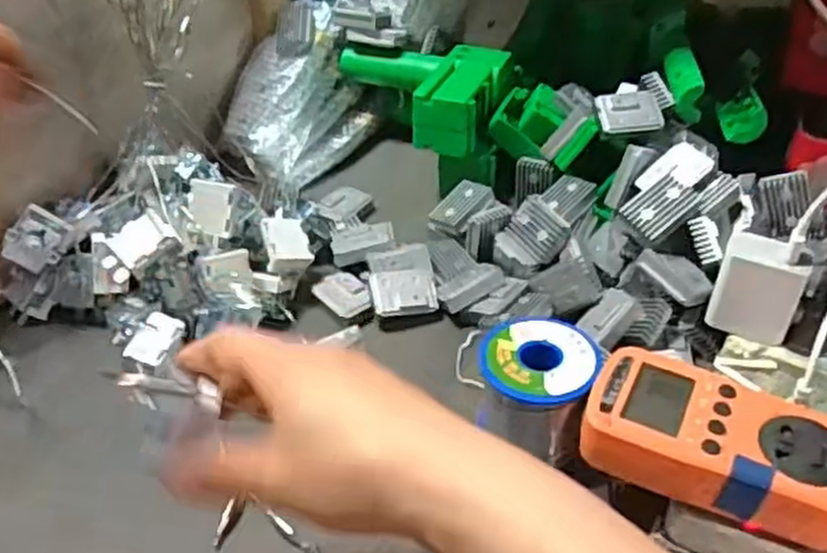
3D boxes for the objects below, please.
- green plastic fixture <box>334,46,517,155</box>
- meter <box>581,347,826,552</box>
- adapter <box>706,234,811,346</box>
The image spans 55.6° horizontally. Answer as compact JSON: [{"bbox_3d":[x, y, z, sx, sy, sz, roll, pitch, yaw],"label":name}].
[{"bbox_3d":[-0.001,-0.158,0.661,0.148,0.044,0.112,10,40,14],"label":"green plastic fixture"},{"bbox_3d":[0.152,0.082,0.390,0.126,0.034,0.067,19,42,24],"label":"meter"},{"bbox_3d":[0.208,0.006,0.471,0.047,0.055,0.027,22,44,27],"label":"adapter"}]

